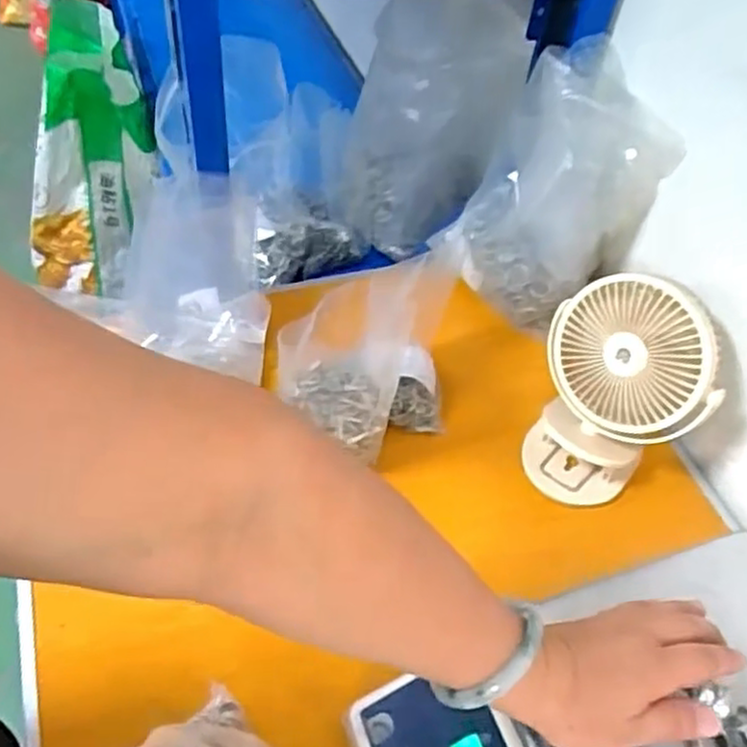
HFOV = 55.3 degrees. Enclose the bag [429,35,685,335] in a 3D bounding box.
[{"bbox_3d":[0.173,-0.183,0.724,0.147,0.221,0.164,-20,55,-21],"label":"bag"}]

